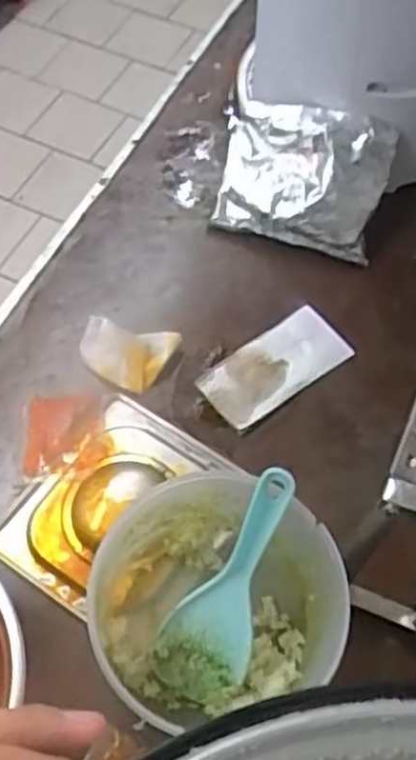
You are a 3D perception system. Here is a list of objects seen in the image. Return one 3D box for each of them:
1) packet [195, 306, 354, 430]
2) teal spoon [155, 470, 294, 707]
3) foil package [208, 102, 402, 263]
[{"bbox_3d":[0.063,-0.014,0.699,0.138,0.010,0.068,-32,66,-18],"label":"packet"},{"bbox_3d":[0.015,0.150,0.535,0.062,0.202,0.031,23,20,11],"label":"teal spoon"},{"bbox_3d":[0.090,-0.204,0.747,0.165,0.039,0.131,16,98,15],"label":"foil package"}]

